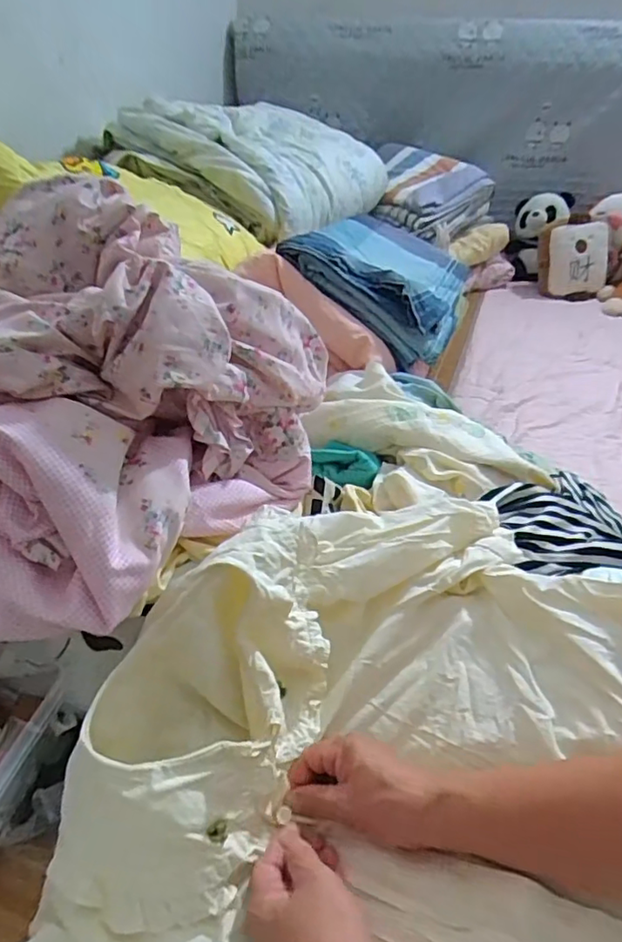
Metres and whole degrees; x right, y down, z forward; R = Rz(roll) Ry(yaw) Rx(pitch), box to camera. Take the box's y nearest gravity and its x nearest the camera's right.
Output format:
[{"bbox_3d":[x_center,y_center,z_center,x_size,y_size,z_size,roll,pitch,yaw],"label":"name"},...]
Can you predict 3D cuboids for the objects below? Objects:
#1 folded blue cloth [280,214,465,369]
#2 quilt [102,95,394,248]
[{"bbox_3d":[0.130,-0.332,0.987,0.277,0.110,0.379,31,38,1],"label":"folded blue cloth"},{"bbox_3d":[-0.063,-0.603,1.138,0.578,0.178,0.337,-17,41,-24],"label":"quilt"}]

